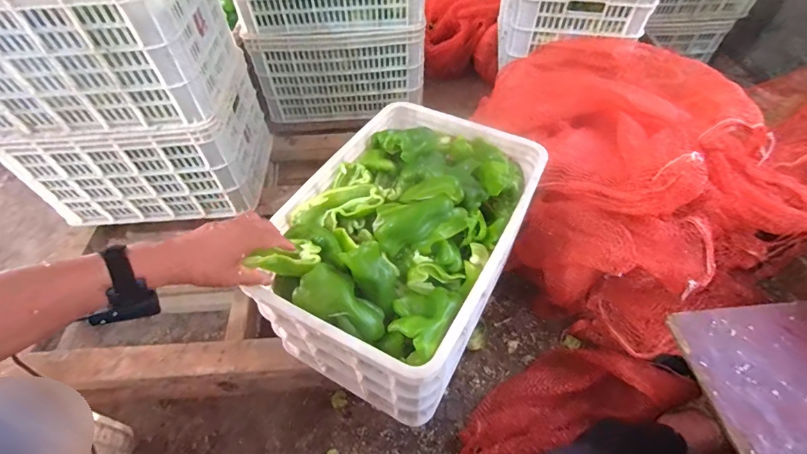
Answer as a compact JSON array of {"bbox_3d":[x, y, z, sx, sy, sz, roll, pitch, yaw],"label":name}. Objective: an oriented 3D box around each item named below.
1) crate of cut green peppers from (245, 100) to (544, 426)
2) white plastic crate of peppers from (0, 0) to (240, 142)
[{"bbox_3d":[0.006,0.031,0.755,0.374,0.296,0.517,25,54,16],"label":"crate of cut green peppers"},{"bbox_3d":[-0.674,-0.409,0.806,0.502,0.289,0.307,-3,52,-1],"label":"white plastic crate of peppers"}]

